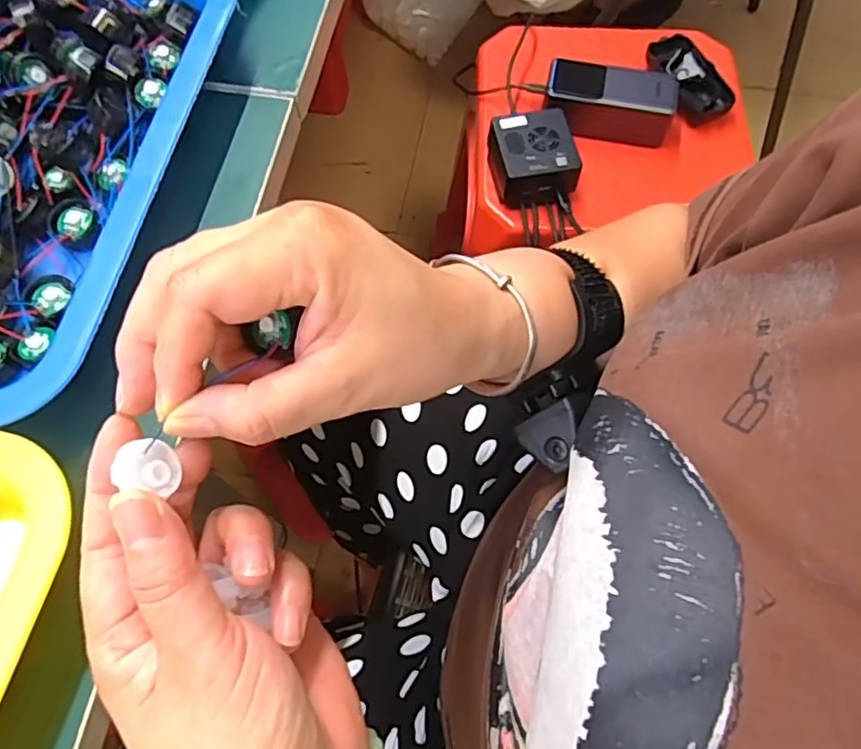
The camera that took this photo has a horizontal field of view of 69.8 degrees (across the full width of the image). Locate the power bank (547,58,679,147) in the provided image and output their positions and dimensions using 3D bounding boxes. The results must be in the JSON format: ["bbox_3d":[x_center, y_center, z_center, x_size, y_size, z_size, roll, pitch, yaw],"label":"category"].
[{"bbox_3d":[0.184,-0.282,0.639,0.126,0.052,0.058,8,67,3],"label":"power bank"}]

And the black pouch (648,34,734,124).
[{"bbox_3d":[0.276,-0.320,0.666,0.055,0.022,0.116,-21,69,-9],"label":"black pouch"}]

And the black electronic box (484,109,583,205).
[{"bbox_3d":[0.101,-0.211,0.611,0.077,0.048,0.084,-7,67,-3],"label":"black electronic box"}]

